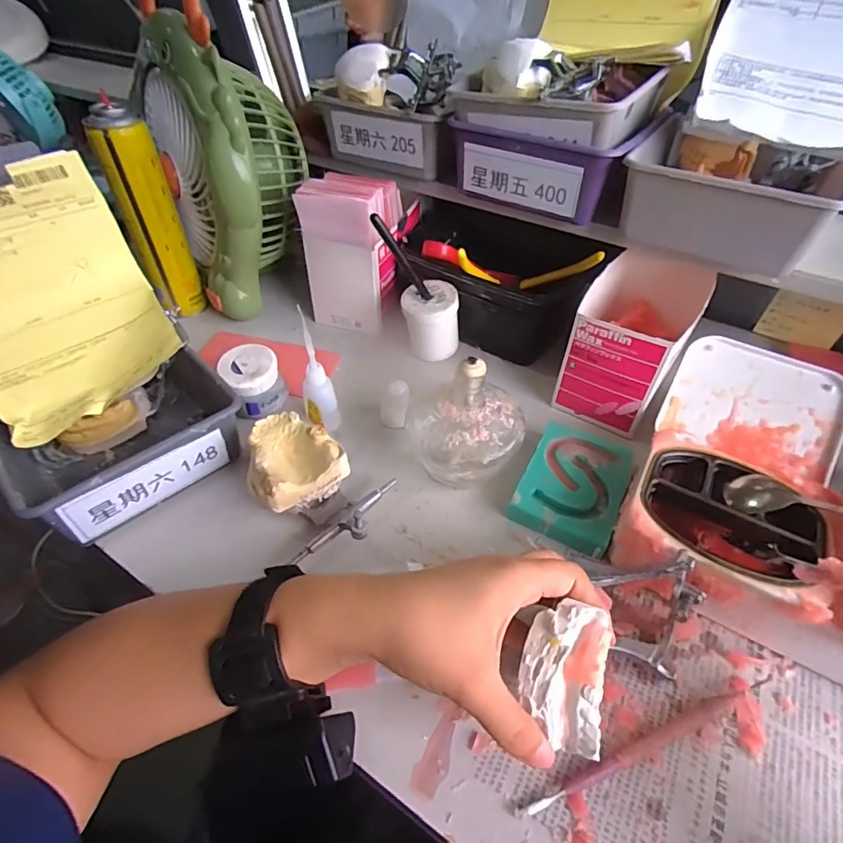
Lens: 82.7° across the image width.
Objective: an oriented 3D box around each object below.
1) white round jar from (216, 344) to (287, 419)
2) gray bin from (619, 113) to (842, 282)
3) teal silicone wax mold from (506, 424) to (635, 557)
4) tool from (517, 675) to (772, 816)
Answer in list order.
[{"bbox_3d":[-0.150,-0.037,0.427,0.047,0.044,0.044,-28,52,-24],"label":"white round jar"},{"bbox_3d":[0.256,-0.193,0.404,0.144,0.060,0.161,26,51,22],"label":"gray bin"},{"bbox_3d":[0.122,0.047,0.382,0.074,0.016,0.106,22,50,19],"label":"teal silicone wax mold"},{"bbox_3d":[0.133,0.180,0.273,0.171,0.005,0.009,-16,48,-15],"label":"tool"}]

